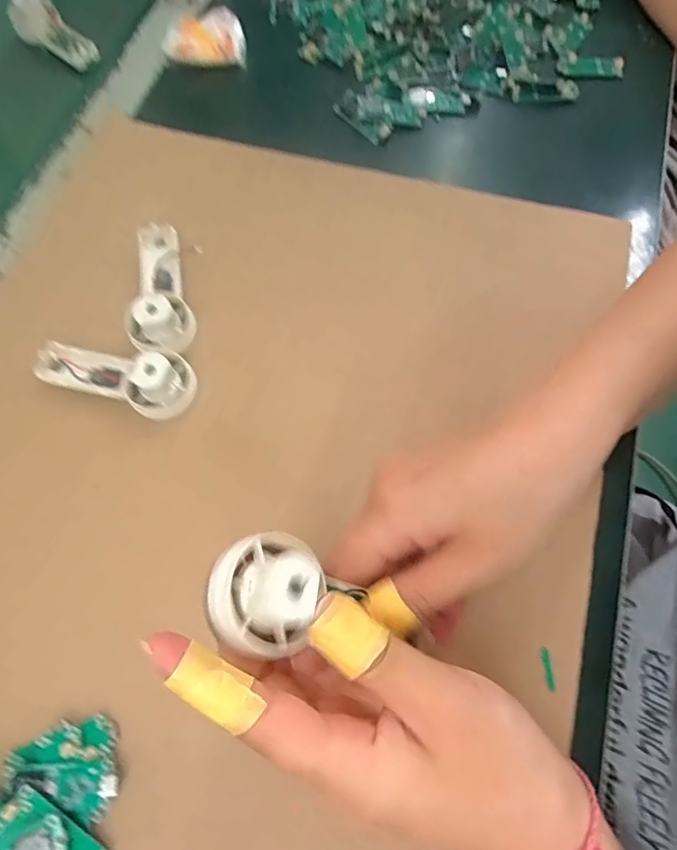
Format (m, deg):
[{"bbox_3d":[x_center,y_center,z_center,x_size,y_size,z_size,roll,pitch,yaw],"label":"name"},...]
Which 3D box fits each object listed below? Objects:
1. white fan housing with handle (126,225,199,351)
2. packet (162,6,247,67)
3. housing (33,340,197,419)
[{"bbox_3d":[-0.114,-0.090,0.330,0.038,0.027,0.090,-10,67,-4],"label":"white fan housing with handle"},{"bbox_3d":[-0.110,-0.319,0.440,0.064,0.021,0.049,-8,67,-3],"label":"packet"},{"bbox_3d":[-0.131,-0.032,0.311,0.093,0.031,0.037,18,69,8],"label":"housing"}]

